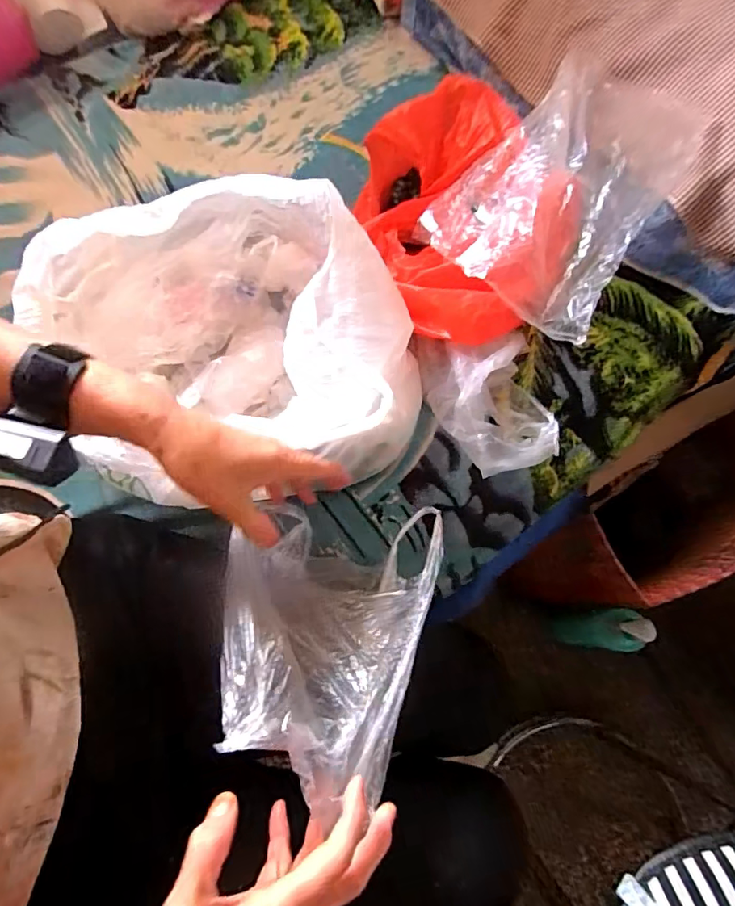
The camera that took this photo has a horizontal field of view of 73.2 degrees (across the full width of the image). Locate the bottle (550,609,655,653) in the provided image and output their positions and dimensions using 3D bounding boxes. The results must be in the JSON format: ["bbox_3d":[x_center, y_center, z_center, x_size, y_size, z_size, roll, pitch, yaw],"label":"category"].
[{"bbox_3d":[0.373,0.289,0.803,0.063,0.196,0.072,-1,70,-28],"label":"bottle"}]

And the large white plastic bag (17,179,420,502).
[{"bbox_3d":[-0.129,-0.112,0.479,0.302,0.193,0.319,-28,75,-9],"label":"large white plastic bag"}]

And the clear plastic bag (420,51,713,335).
[{"bbox_3d":[0.204,-0.287,0.523,0.204,0.056,0.305,31,75,9],"label":"clear plastic bag"}]

